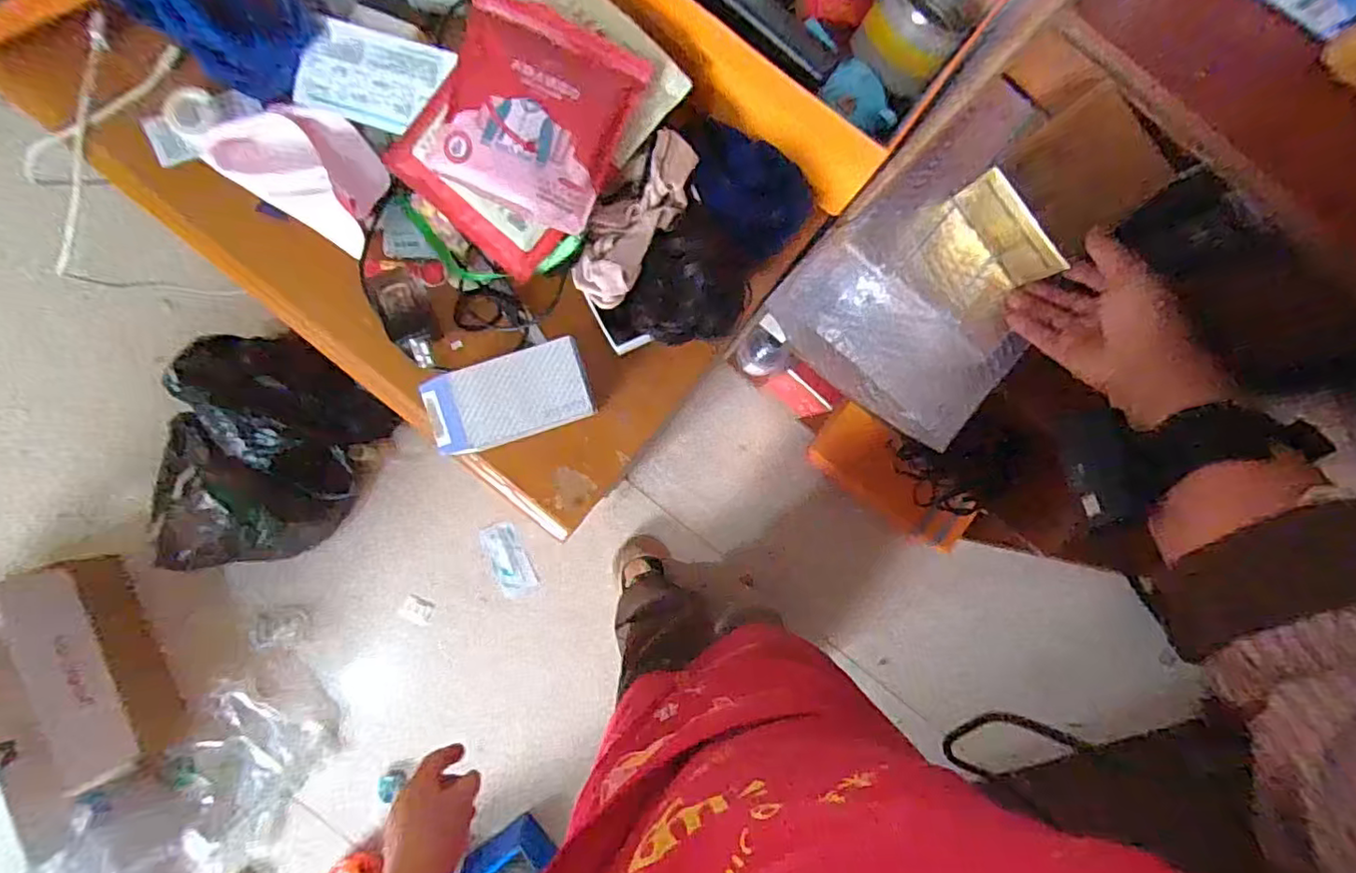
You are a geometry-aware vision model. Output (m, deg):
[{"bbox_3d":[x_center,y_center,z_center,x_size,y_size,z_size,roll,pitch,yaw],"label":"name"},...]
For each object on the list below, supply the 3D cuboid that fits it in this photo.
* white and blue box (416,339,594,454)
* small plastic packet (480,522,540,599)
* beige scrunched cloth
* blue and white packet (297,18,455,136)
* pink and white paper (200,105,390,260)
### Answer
[{"bbox_3d":[-0.130,-0.029,0.483,0.121,0.033,0.063,-18,89,-5],"label":"white and blue box"},{"bbox_3d":[-0.307,0.226,1.129,0.066,0.006,0.143,-23,99,-9],"label":"small plastic packet"},{"bbox_3d":[-0.032,-0.162,0.457,0.052,0.024,0.132,32,86,-3],"label":"beige scrunched cloth"},{"bbox_3d":[-0.231,-0.271,0.468,0.117,0.005,0.064,18,111,4],"label":"blue and white packet"},{"bbox_3d":[-0.291,-0.214,0.475,0.141,0.032,0.081,33,86,-3],"label":"pink and white paper"}]

